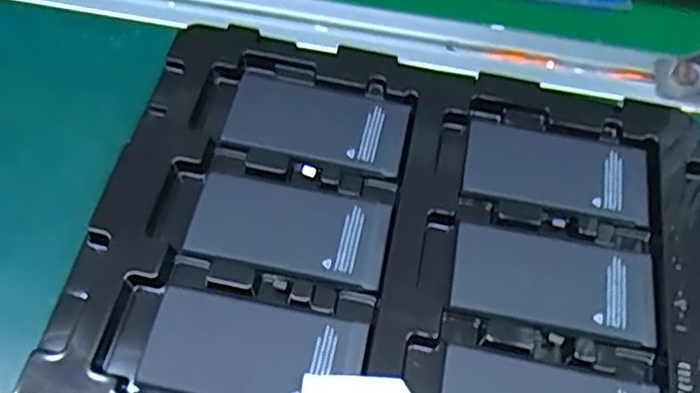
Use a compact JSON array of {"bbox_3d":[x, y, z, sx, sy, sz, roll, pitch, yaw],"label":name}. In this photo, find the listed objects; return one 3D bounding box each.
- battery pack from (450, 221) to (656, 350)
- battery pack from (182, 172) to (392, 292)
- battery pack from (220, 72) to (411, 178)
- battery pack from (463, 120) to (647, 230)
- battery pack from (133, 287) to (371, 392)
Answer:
[{"bbox_3d":[0.090,0.039,0.286,0.086,0.007,0.043,12,60,3],"label":"battery pack"},{"bbox_3d":[-0.027,0.015,0.292,0.087,0.006,0.044,10,60,2],"label":"battery pack"},{"bbox_3d":[-0.016,-0.037,0.320,0.087,0.004,0.046,13,60,4],"label":"battery pack"},{"bbox_3d":[0.101,-0.012,0.313,0.087,0.005,0.044,11,60,3],"label":"battery pack"},{"bbox_3d":[-0.039,0.065,0.262,0.086,0.006,0.043,10,60,2],"label":"battery pack"}]

